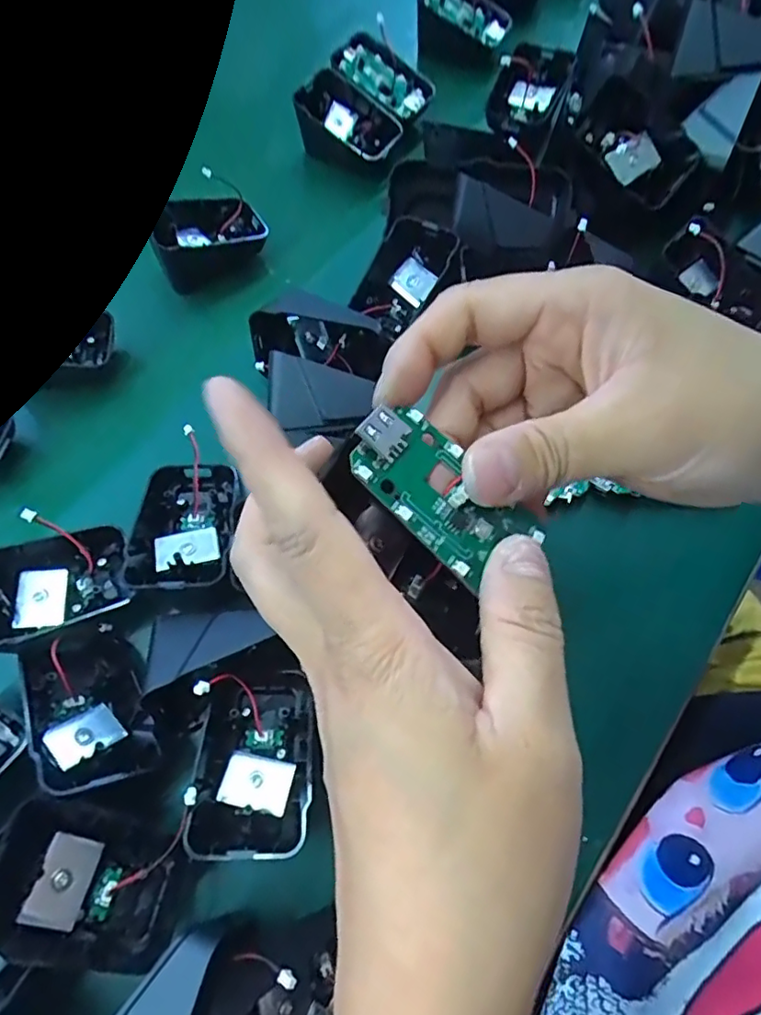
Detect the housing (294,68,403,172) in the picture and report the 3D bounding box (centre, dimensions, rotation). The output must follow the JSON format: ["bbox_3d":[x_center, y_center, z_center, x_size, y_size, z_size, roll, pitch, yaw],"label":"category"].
[{"bbox_3d":[-0.018,-0.263,0.390,0.067,0.042,0.051,30,69,14],"label":"housing"}]

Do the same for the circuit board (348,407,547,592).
[{"bbox_3d":[0.017,-0.004,0.162,0.056,0.005,0.029,44,64,-3],"label":"circuit board"}]

